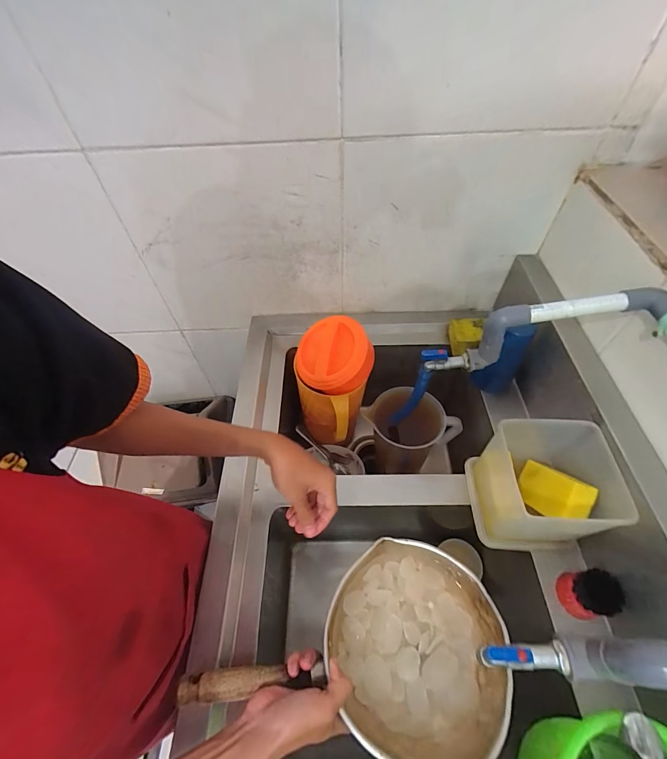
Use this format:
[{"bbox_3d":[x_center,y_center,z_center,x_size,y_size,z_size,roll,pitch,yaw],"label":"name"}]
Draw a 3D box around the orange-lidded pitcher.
[{"bbox_3d":[0.001,0.014,0.728,0.144,0.238,0.171,1,54,3],"label":"orange-lidded pitcher"}]

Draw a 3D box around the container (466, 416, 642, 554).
[{"bbox_3d":[0.303,0.154,0.508,0.163,0.146,0.147,4,54,5],"label":"container"}]

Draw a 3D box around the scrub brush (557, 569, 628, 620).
[{"bbox_3d":[0.335,0.280,0.456,0.054,0.057,0.051,-8,54,-3],"label":"scrub brush"}]

